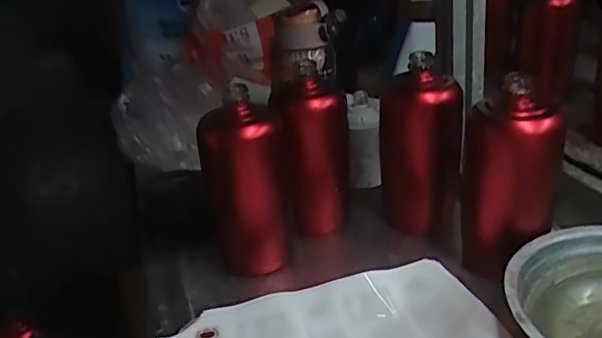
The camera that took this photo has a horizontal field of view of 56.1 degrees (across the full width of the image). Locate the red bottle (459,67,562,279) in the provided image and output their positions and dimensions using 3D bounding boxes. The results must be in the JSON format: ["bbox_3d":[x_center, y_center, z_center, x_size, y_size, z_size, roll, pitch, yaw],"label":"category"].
[{"bbox_3d":[0.187,0.002,0.514,0.087,0.152,0.083,3,27,16],"label":"red bottle"}]

